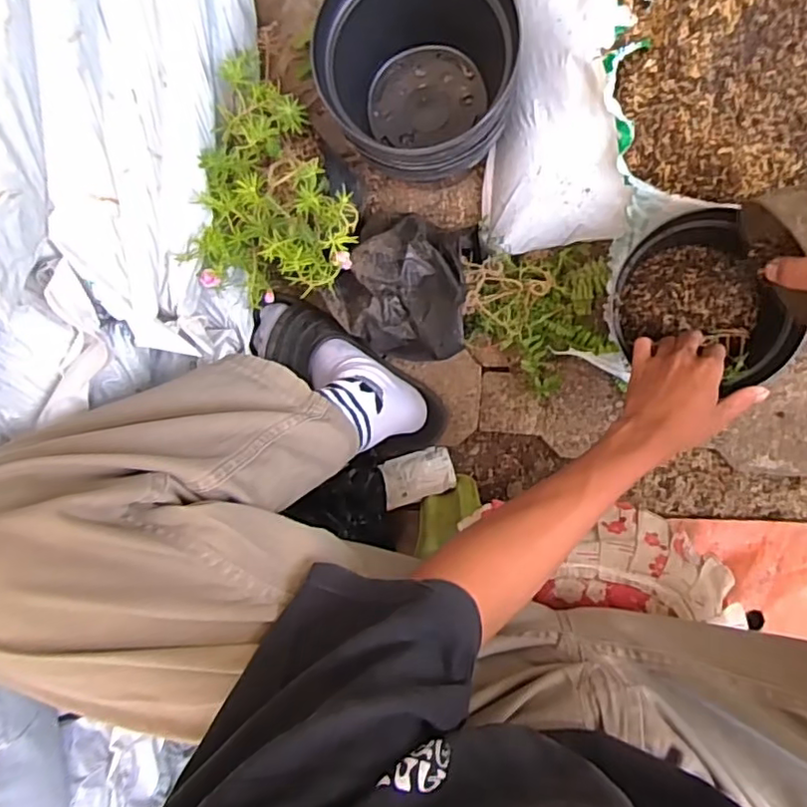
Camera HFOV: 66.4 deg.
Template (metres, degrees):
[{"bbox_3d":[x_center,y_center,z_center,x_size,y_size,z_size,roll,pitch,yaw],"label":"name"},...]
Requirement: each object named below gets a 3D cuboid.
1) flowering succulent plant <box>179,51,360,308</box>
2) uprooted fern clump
[{"bbox_3d":[-0.150,-0.214,0.617,0.162,0.129,0.236,-29,88,9],"label":"flowering succulent plant"},{"bbox_3d":[0.150,-0.094,0.675,0.160,0.082,0.149,-9,91,9],"label":"uprooted fern clump"}]

